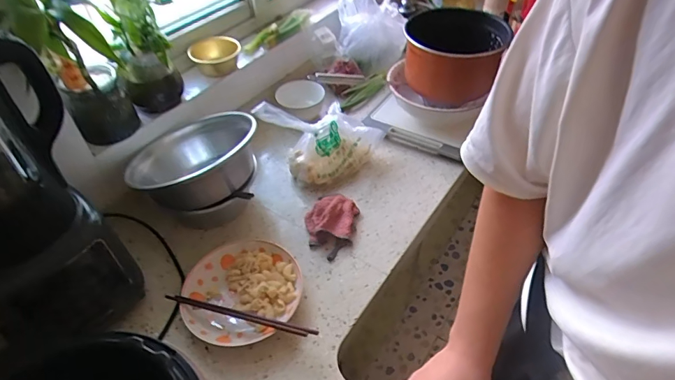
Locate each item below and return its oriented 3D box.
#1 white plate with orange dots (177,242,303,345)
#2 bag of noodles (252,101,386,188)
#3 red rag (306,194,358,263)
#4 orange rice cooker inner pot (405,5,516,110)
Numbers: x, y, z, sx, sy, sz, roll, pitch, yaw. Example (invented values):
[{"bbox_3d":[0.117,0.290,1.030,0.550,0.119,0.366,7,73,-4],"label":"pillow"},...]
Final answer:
[{"bbox_3d":[-0.161,0.173,0.713,0.194,0.036,0.184,-1,46,1],"label":"white plate with orange dots"},{"bbox_3d":[-0.021,-0.104,0.889,0.253,0.157,0.112,-18,48,-14],"label":"bag of noodles"},{"bbox_3d":[-0.016,0.064,0.807,0.096,0.039,0.137,8,47,10],"label":"red rag"},{"bbox_3d":[0.254,-0.301,0.922,0.205,0.119,0.188,-1,46,1],"label":"orange rice cooker inner pot"}]

